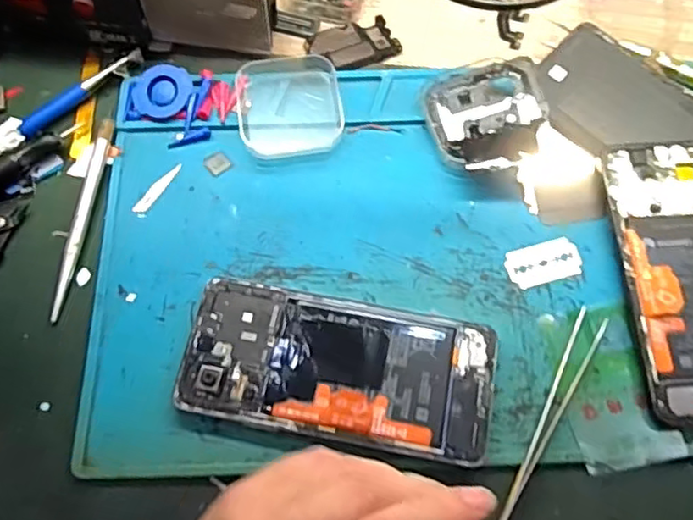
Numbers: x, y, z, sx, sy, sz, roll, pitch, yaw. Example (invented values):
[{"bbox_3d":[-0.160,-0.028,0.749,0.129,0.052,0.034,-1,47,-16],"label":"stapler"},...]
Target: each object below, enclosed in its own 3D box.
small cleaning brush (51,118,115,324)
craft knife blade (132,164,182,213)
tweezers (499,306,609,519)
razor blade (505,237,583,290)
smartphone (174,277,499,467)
[{"bbox_3d":[-0.155,-0.028,0.374,0.008,0.008,0.128,5,67,3],"label":"small cleaning brush"},{"bbox_3d":[-0.114,-0.044,0.384,0.008,0.004,0.039,35,70,-1],"label":"craft knife blade"},{"bbox_3d":[0.106,0.083,0.325,0.015,0.008,0.132,26,70,11],"label":"tweezers"},{"bbox_3d":[0.113,0.001,0.365,0.043,0.004,0.025,-15,68,-6],"label":"razor blade"},{"bbox_3d":[-0.004,0.057,0.336,0.159,0.014,0.075,9,67,4],"label":"smartphone"}]

